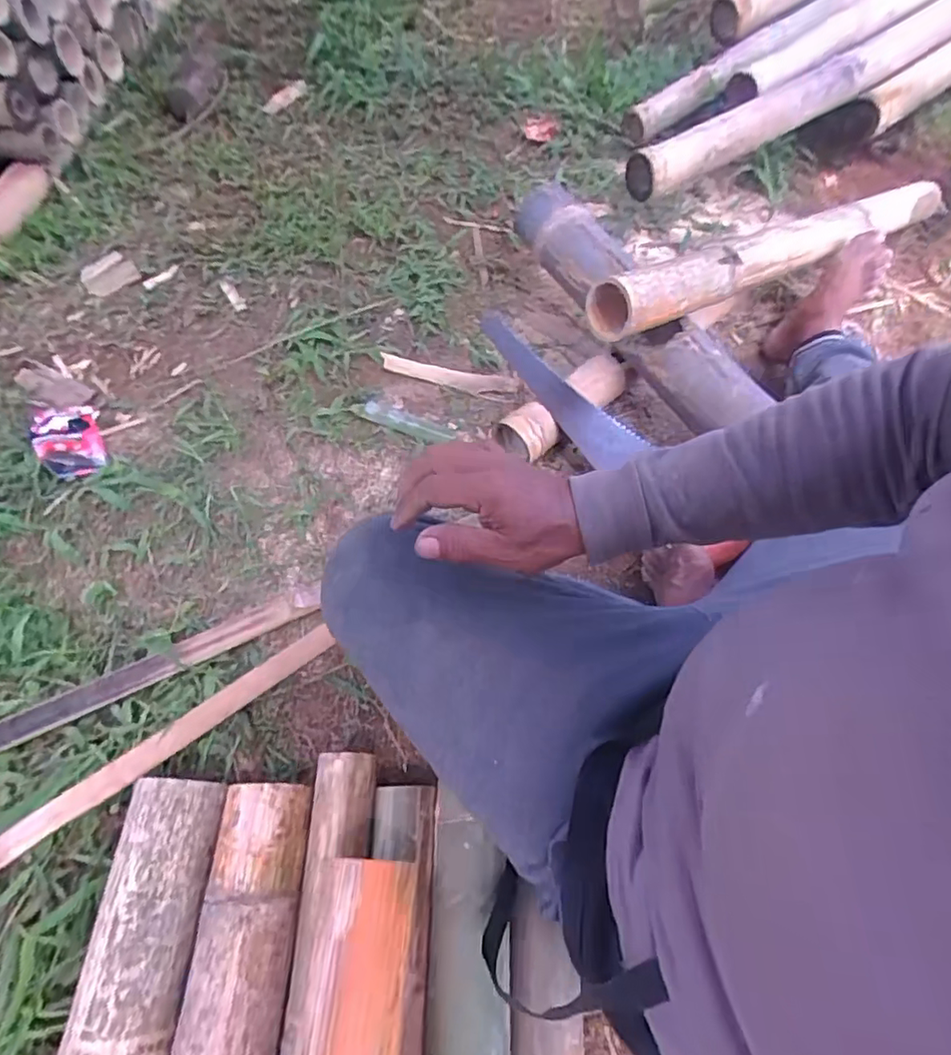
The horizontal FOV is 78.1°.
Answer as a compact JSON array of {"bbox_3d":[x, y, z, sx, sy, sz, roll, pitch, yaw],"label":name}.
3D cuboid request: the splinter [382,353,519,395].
[{"bbox_3d":[-0.040,-0.233,0.900,0.205,0.013,0.039,11,62,3],"label":"splinter"}]

